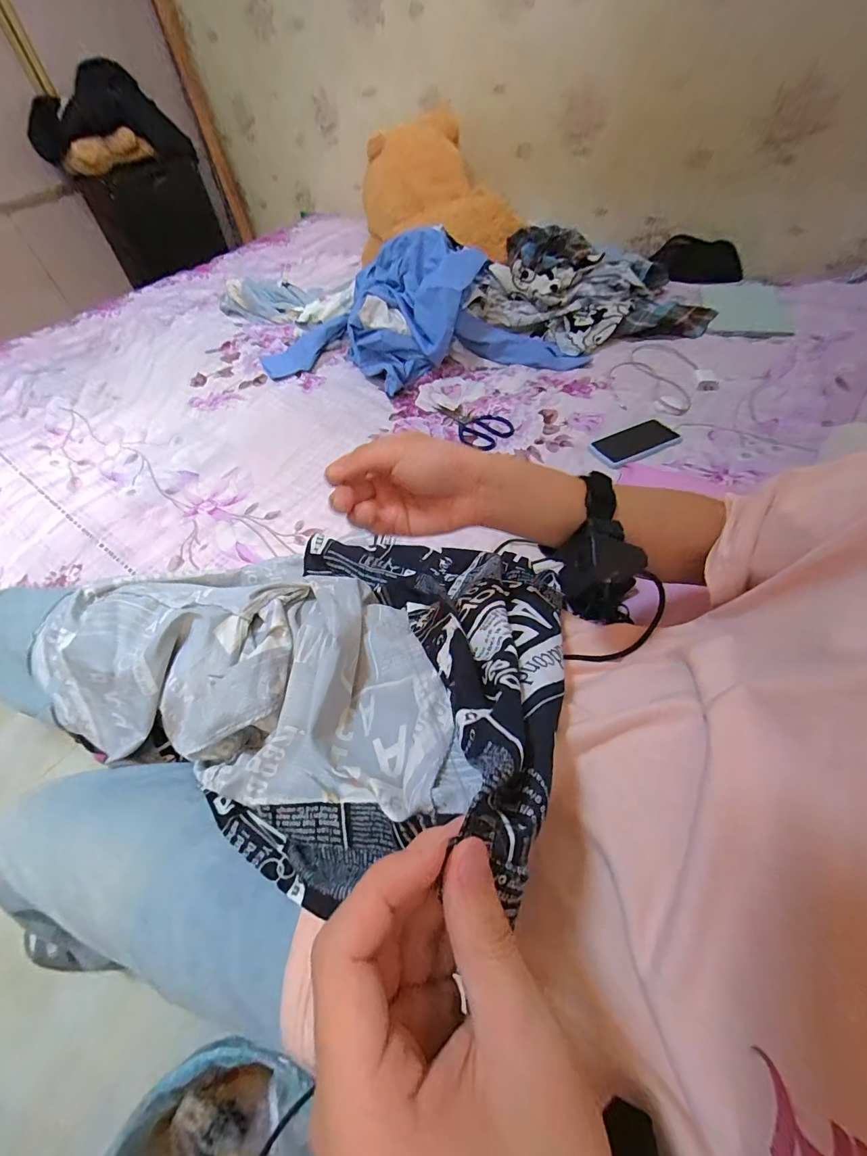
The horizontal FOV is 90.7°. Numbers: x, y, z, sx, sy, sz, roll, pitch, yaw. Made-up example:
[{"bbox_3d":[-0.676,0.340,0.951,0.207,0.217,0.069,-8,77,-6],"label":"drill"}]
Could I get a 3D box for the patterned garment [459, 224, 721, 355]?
[{"bbox_3d":[0.387,-0.729,1.070,0.601,0.157,0.356,-1,53,2],"label":"patterned garment"}]

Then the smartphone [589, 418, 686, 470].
[{"bbox_3d":[0.385,-0.259,0.814,0.185,0.006,0.091,-22,55,-13],"label":"smartphone"}]

